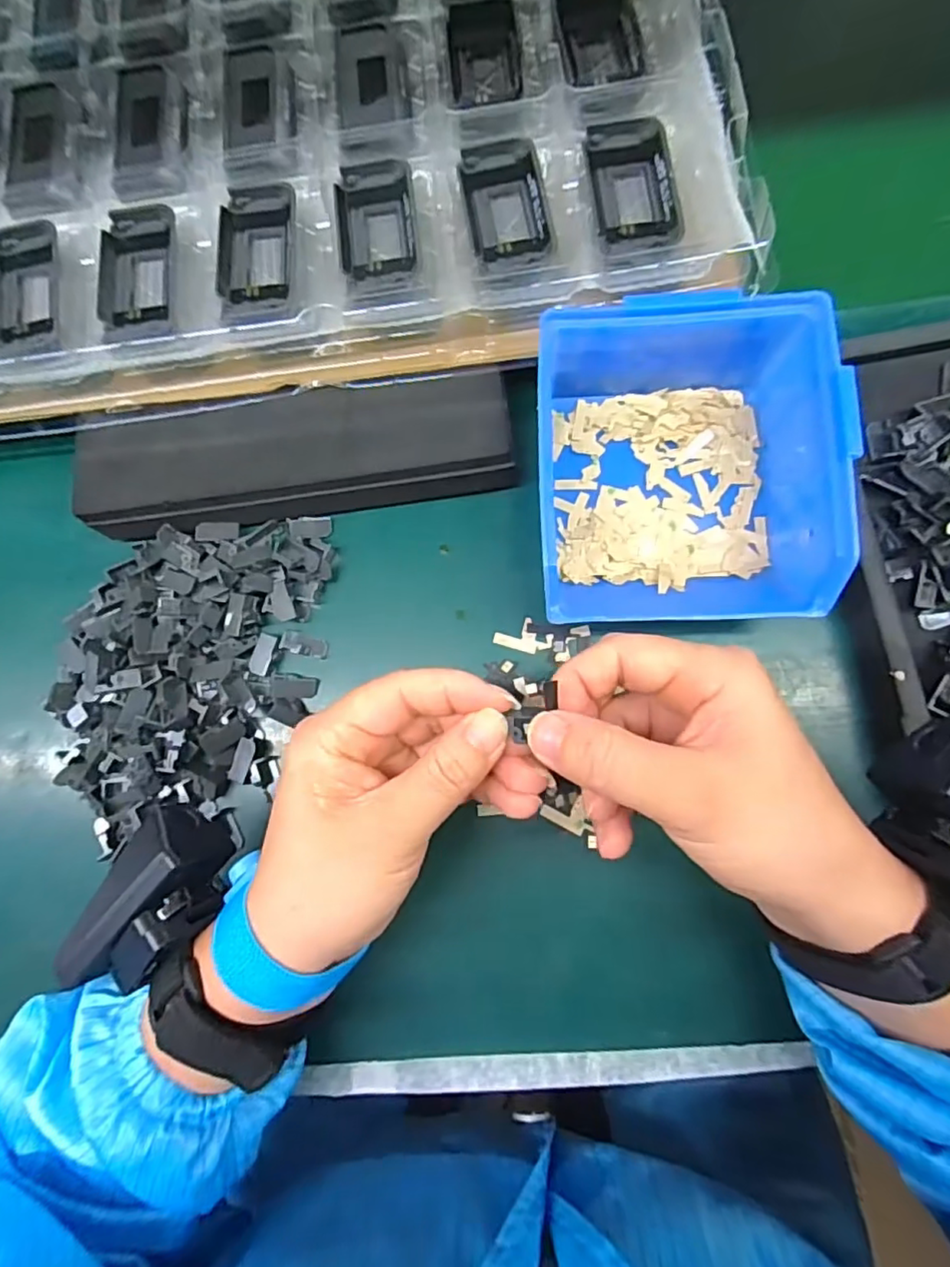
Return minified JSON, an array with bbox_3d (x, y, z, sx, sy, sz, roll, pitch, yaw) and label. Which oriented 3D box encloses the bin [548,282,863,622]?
[{"bbox_3d":[0.091,-0.074,0.272,0.125,0.072,0.136,0,80,2],"label":"bin"}]

